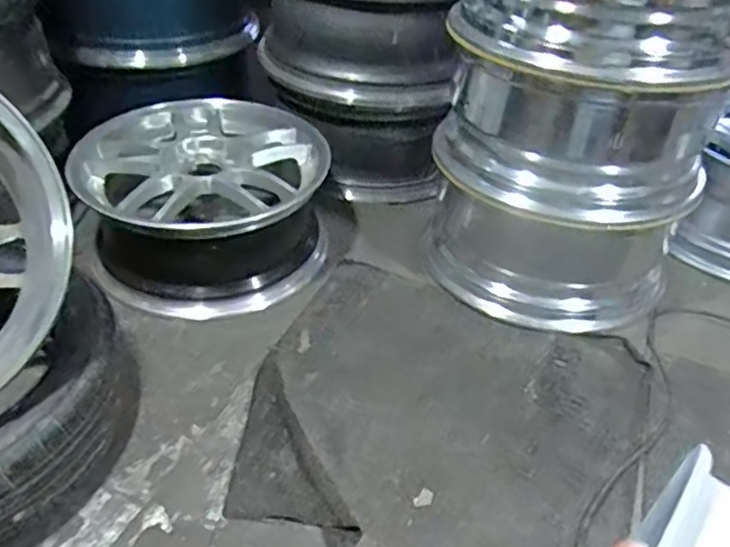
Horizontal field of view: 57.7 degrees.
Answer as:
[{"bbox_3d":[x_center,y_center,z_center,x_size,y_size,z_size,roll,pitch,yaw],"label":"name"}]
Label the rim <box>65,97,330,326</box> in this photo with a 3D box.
[{"bbox_3d":[-0.307,-0.158,1.284,0.452,0.220,0.469,-13,40,-18],"label":"rim"}]

